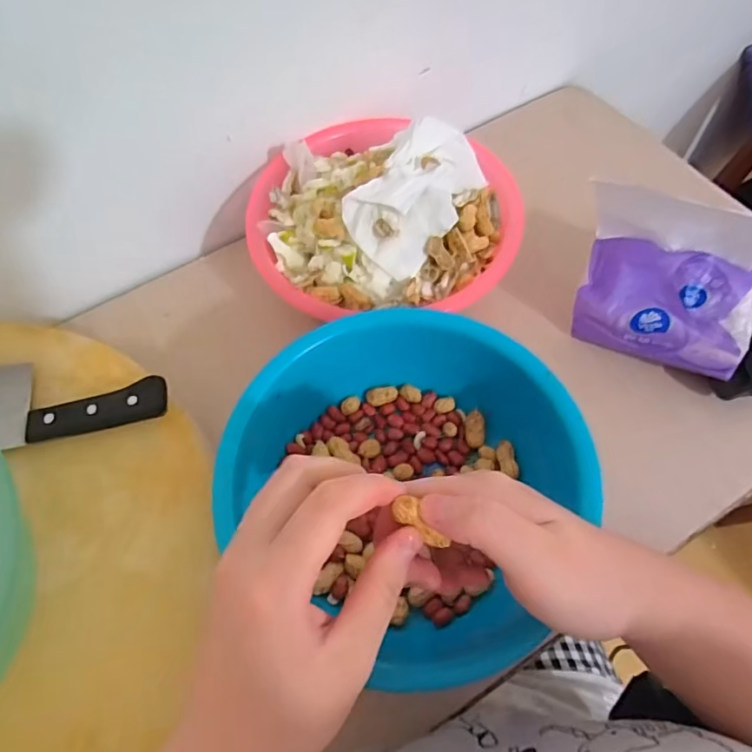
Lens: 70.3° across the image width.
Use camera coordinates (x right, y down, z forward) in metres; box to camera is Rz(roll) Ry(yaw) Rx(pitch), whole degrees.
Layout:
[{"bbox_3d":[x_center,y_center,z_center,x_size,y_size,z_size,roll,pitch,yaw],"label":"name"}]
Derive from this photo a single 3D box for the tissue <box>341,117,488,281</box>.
[{"bbox_3d":[0.034,-0.144,0.424,0.069,0.058,0.131,33,69,17],"label":"tissue"}]

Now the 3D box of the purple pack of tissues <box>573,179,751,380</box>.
[{"bbox_3d":[0.216,-0.070,0.400,0.141,0.133,0.056,28,68,16],"label":"purple pack of tissues"}]

